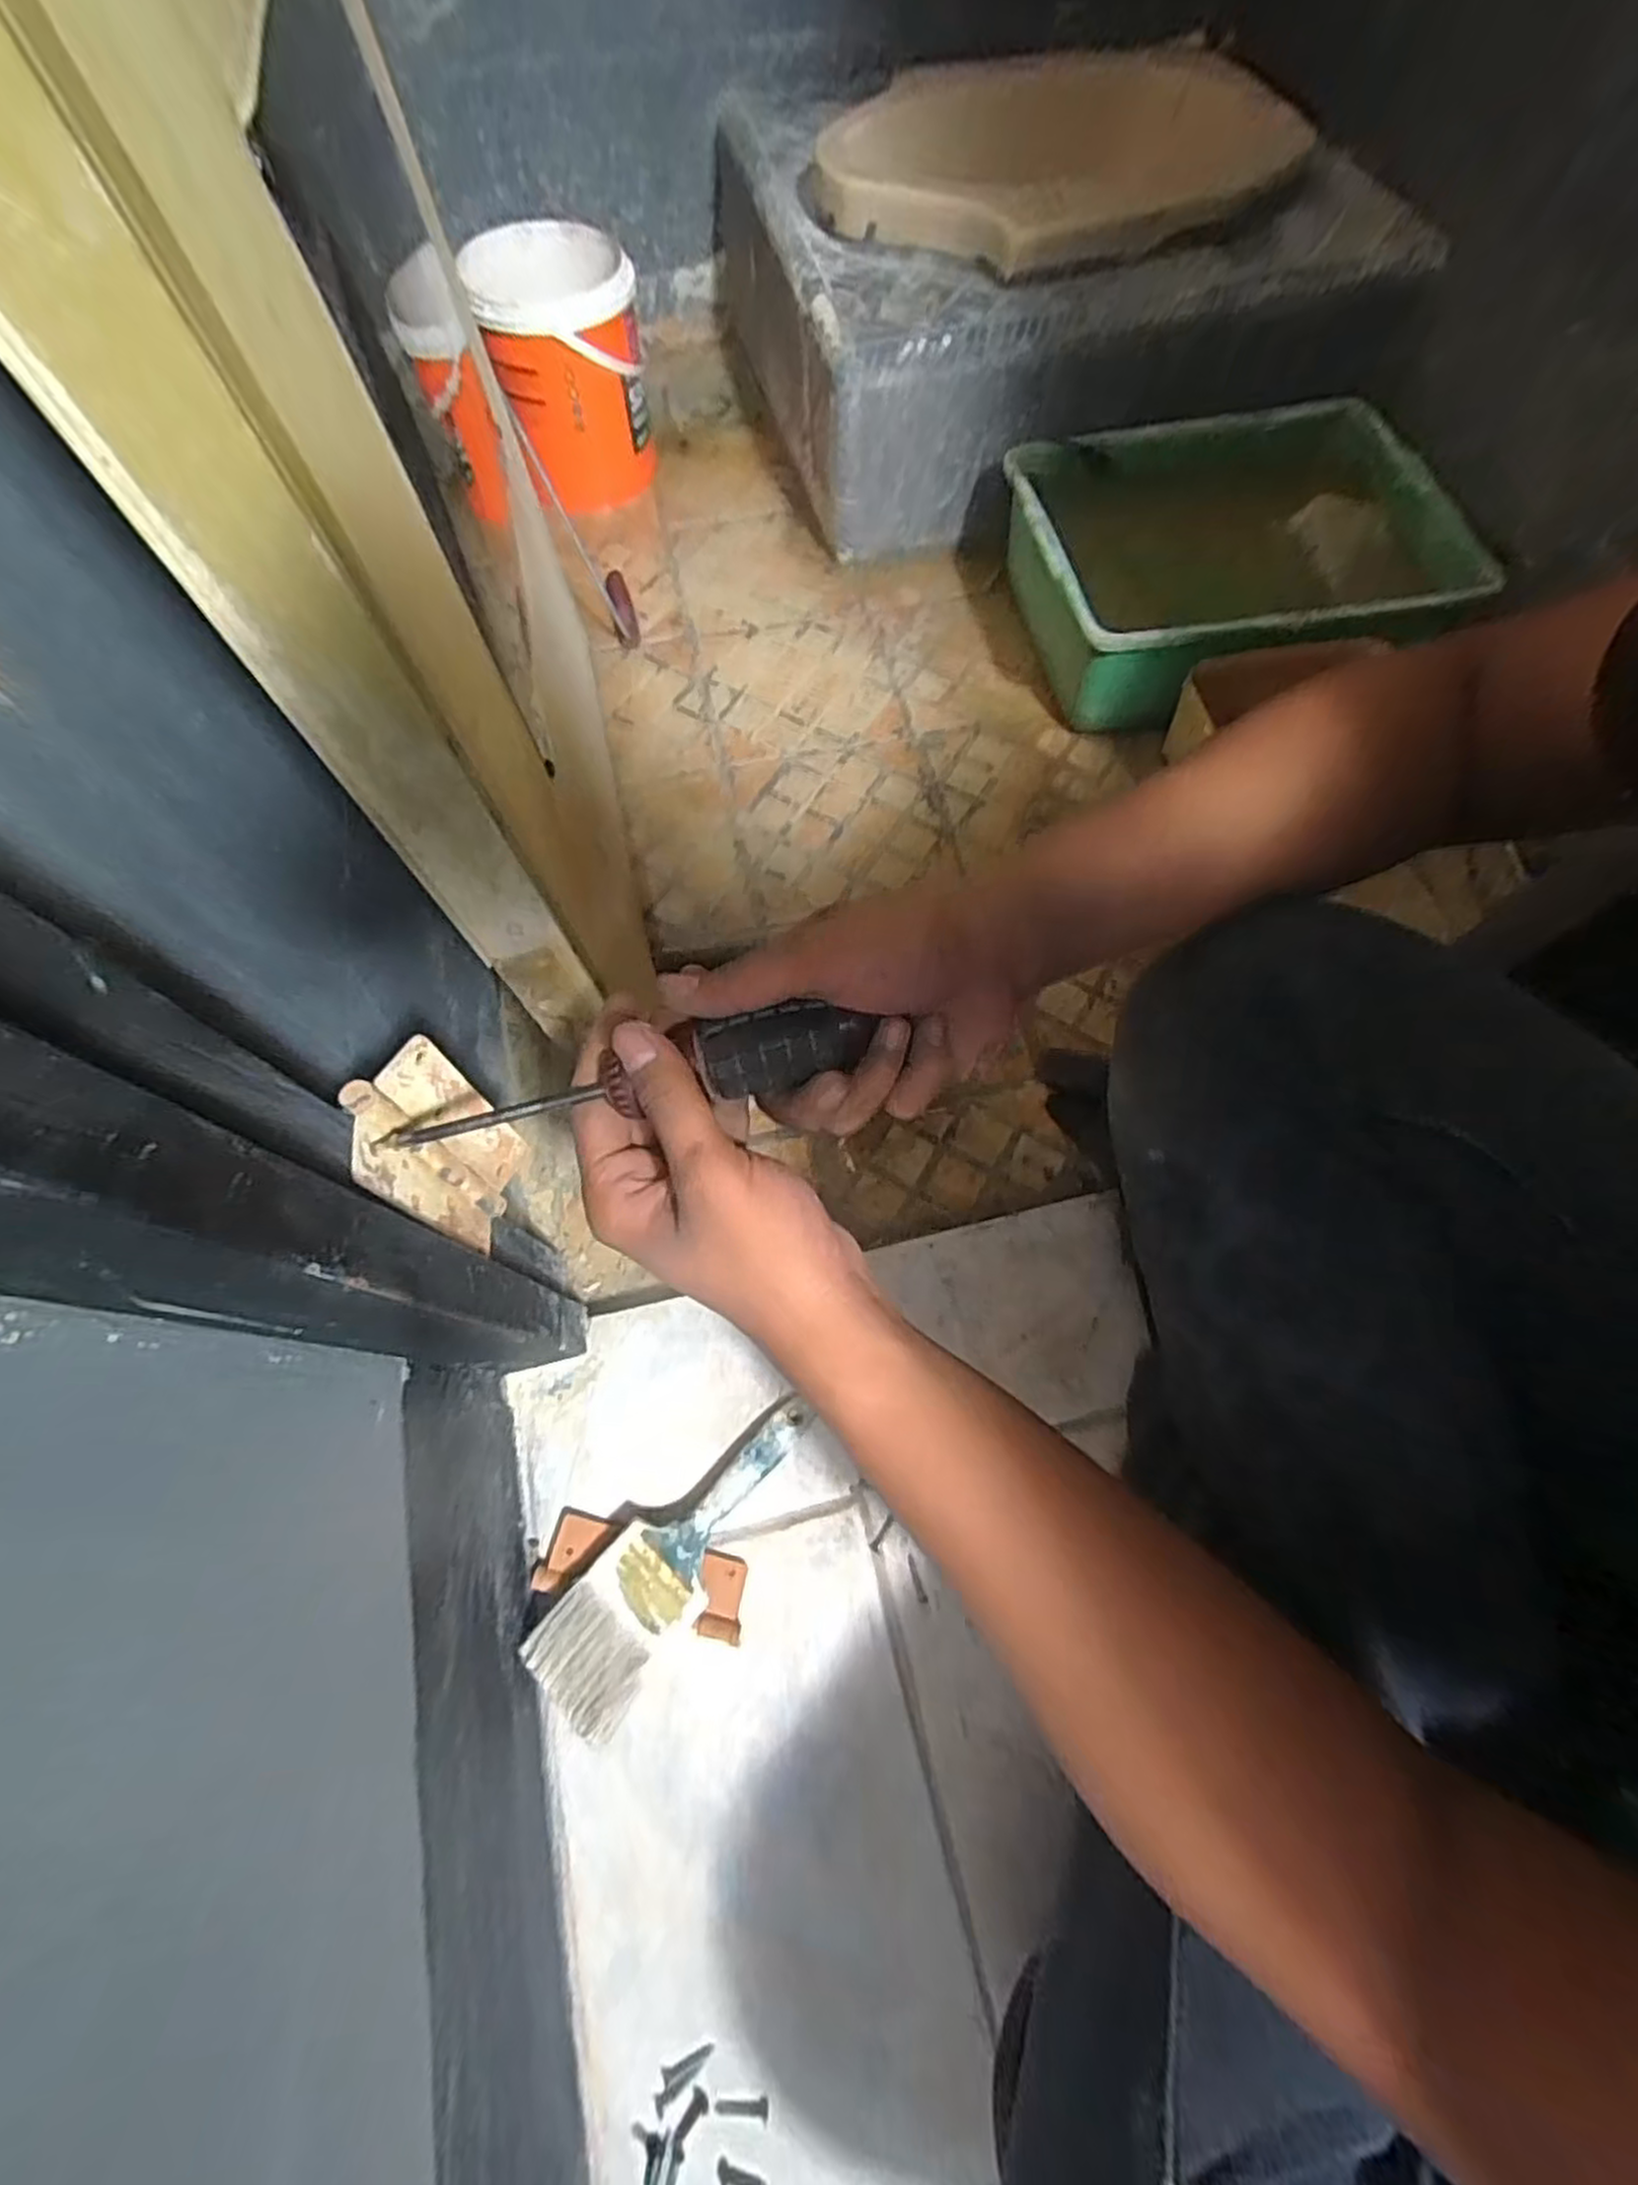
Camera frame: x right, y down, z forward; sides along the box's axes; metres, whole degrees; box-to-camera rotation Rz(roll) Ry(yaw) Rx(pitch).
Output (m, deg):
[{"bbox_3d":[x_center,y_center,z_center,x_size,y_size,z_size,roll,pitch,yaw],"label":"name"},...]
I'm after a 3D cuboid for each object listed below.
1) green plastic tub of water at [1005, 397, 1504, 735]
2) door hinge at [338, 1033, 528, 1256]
[{"bbox_3d":[0.411,-0.522,0.756,0.410,0.116,0.298,-6,66,-3],"label":"green plastic tub of water"},{"bbox_3d":[-0.175,0.029,0.352,0.021,0.120,0.066,8,66,4],"label":"door hinge"}]

